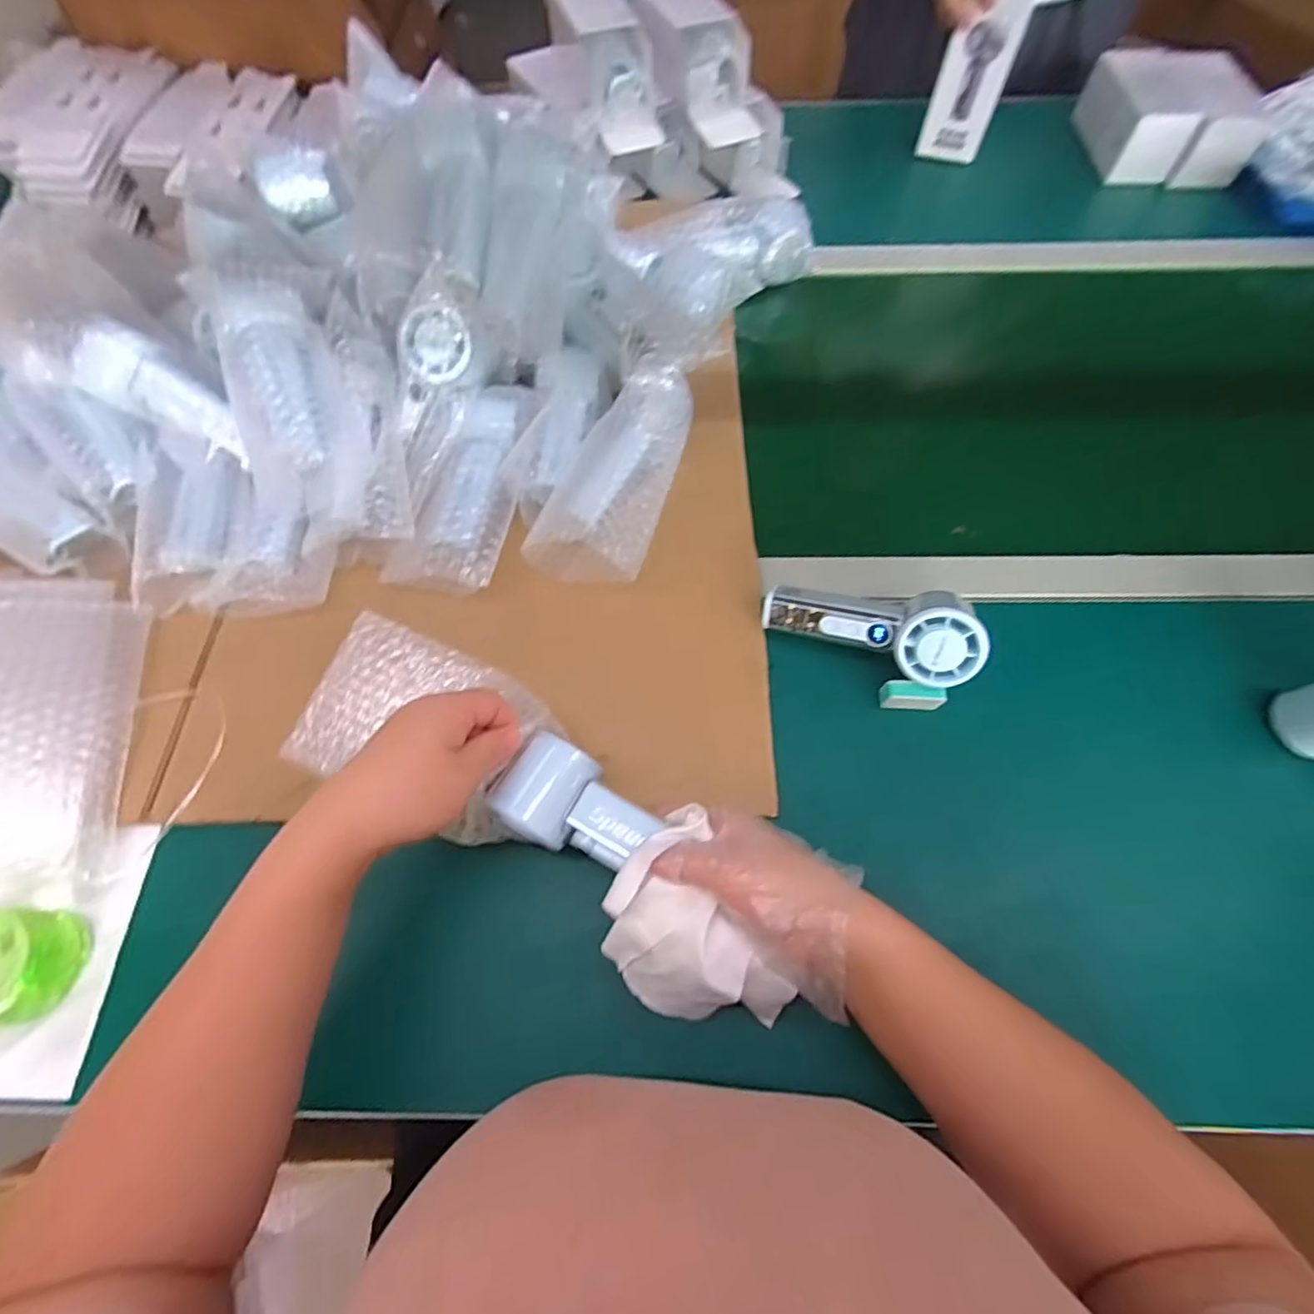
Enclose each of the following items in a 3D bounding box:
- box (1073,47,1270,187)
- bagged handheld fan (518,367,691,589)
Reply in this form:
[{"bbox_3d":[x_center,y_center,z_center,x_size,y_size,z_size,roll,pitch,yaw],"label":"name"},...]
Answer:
[{"bbox_3d":[0.626,-0.669,0.750,0.149,0.071,0.181,2,64,3],"label":"box"},{"bbox_3d":[-0.026,-0.149,0.488,0.094,0.061,0.193,22,79,12],"label":"bagged handheld fan"}]

